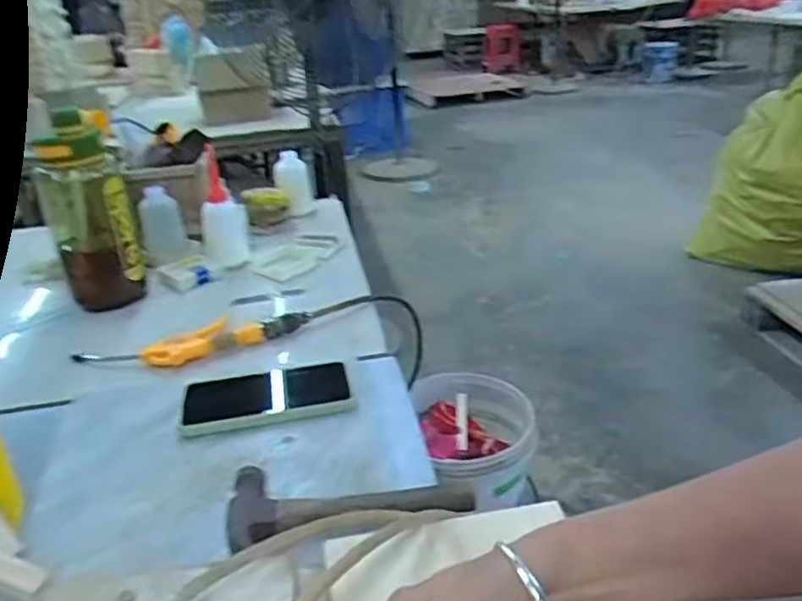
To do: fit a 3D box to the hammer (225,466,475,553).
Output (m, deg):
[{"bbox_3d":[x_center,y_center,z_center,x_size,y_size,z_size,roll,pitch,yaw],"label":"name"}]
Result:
[{"bbox_3d":[-0.043,0.153,0.531,0.187,0.021,0.076,-9,27,-11],"label":"hammer"}]

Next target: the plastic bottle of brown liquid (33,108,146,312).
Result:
[{"bbox_3d":[-0.416,-0.119,0.892,0.102,0.241,0.080,-19,30,-28],"label":"plastic bottle of brown liquid"}]

